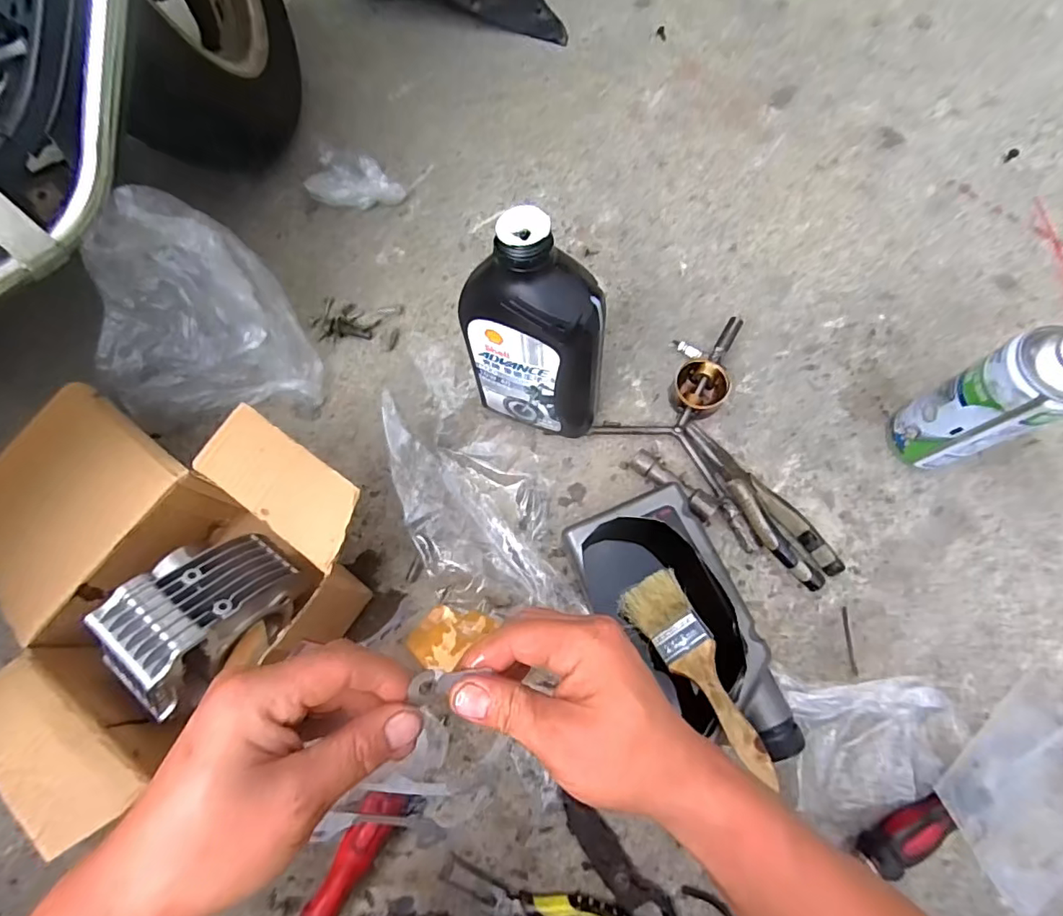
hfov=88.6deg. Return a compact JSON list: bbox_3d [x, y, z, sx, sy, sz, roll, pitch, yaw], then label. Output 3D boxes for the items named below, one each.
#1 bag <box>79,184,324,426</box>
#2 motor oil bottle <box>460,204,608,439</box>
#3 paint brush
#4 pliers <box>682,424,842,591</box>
[{"bbox_3d":[-0.326,-0.123,0.500,0.191,0.185,0.127,-15,72,-2],"label":"bag"},{"bbox_3d":[0.003,-0.094,0.456,0.120,0.223,0.072,25,73,9],"label":"motor oil bottle"},{"bbox_3d":[0.132,0.167,0.430,0.050,0.019,0.168,-26,49,-6],"label":"paint brush"},{"bbox_3d":[0.215,0.037,0.507,0.050,0.032,0.177,-27,73,-6],"label":"pliers"}]

